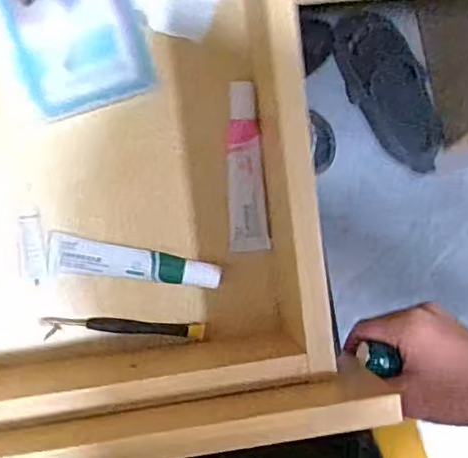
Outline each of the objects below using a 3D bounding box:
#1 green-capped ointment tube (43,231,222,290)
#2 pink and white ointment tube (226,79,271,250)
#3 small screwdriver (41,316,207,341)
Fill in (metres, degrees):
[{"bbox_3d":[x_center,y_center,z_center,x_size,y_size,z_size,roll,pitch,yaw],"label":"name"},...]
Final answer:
[{"bbox_3d":[-0.070,0.026,0.431,0.118,0.014,0.025,11,79,-2],"label":"green-capped ointment tube"},{"bbox_3d":[0.010,-0.043,0.437,0.028,0.019,0.115,-3,87,-6],"label":"pink and white ointment tube"},{"bbox_3d":[-0.076,0.068,0.438,0.112,0.006,0.012,6,79,-3],"label":"small screwdriver"}]

